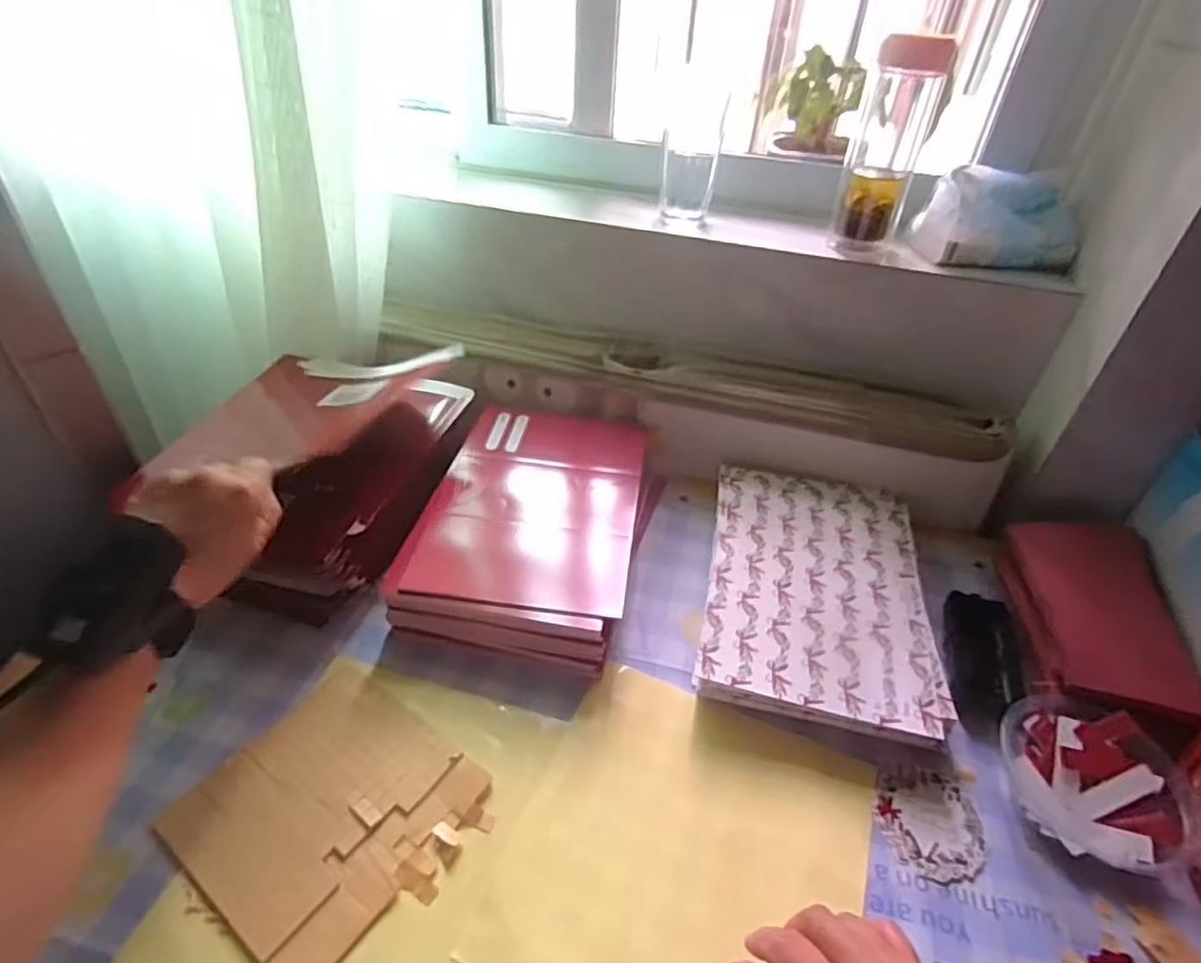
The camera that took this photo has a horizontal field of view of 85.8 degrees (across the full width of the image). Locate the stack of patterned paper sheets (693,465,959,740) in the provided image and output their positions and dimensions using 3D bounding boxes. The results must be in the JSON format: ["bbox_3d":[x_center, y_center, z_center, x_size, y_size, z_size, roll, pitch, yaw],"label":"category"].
[{"bbox_3d":[0.185,0.092,0.568,0.178,0.042,0.269,11,38,8],"label":"stack of patterned paper sheets"}]

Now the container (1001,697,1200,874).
[{"bbox_3d":[0.337,0.202,0.443,0.098,0.041,0.107,2,39,-2],"label":"container"}]

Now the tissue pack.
[{"bbox_3d":[0.388,-0.254,0.628,0.136,0.078,0.066,5,39,2],"label":"tissue pack"}]

